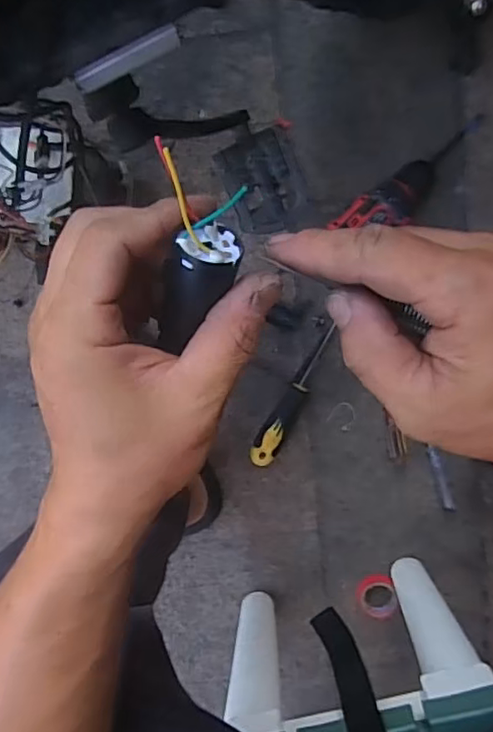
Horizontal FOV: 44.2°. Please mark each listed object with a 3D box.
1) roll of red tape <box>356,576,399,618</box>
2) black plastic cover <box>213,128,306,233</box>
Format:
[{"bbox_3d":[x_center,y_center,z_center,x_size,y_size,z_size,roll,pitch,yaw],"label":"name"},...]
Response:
[{"bbox_3d":[0.166,0.294,0.771,0.048,0.014,0.053,-19,97,6],"label":"roll of red tape"},{"bbox_3d":[0.017,-0.170,0.567,0.067,0.010,0.084,-23,111,-2],"label":"black plastic cover"}]

